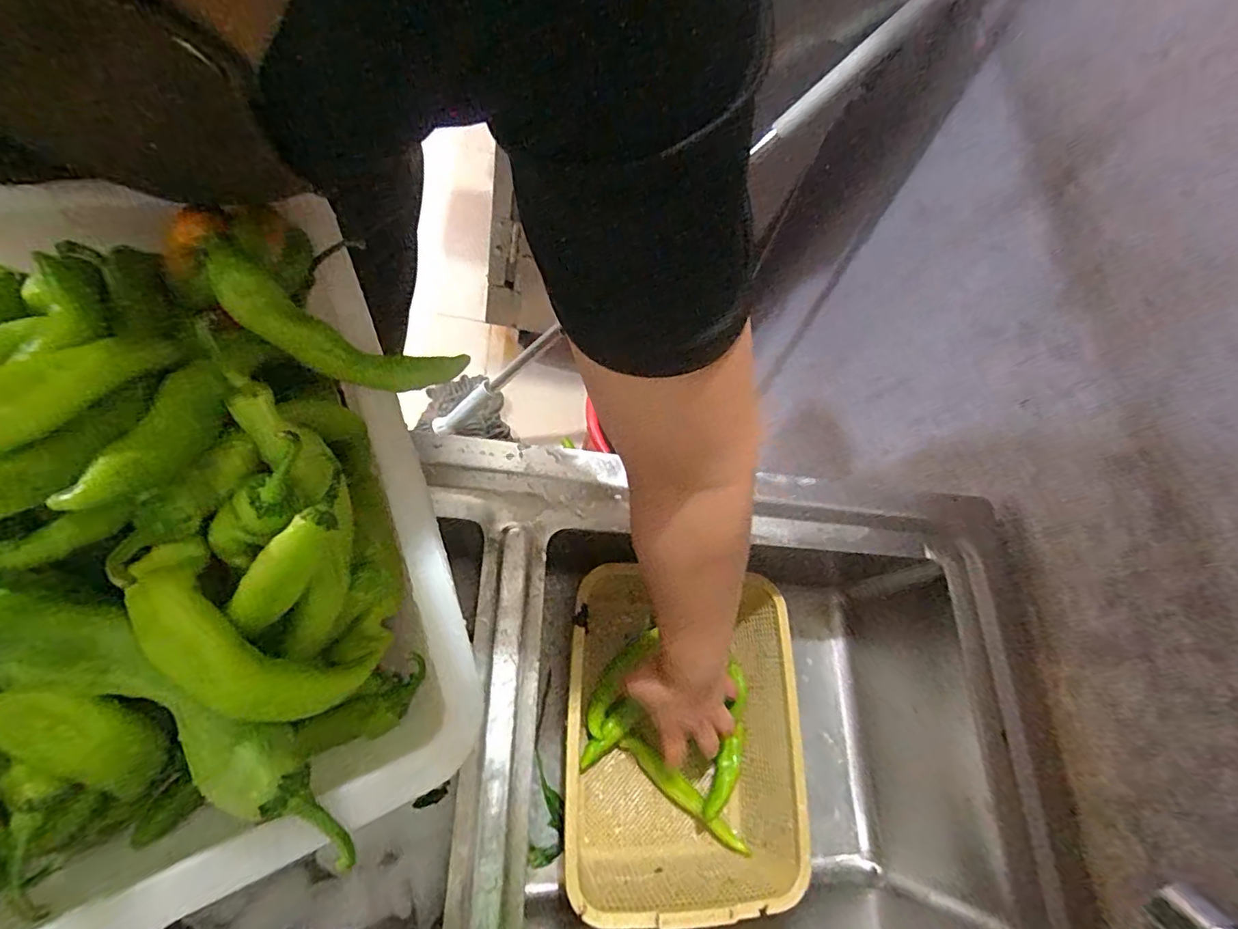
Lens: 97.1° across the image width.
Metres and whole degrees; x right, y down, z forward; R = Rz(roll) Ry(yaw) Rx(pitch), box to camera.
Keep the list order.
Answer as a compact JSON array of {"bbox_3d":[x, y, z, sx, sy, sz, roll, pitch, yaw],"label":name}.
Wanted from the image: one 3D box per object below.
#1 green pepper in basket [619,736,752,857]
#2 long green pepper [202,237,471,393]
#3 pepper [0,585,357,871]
[{"bbox_3d":[0.065,0.330,0.549,0.156,0.024,0.024,42,68,6],"label":"green pepper in basket"},{"bbox_3d":[-0.149,-0.067,0.283,0.119,0.021,0.038,26,57,-23],"label":"long green pepper"},{"bbox_3d":[-0.189,0.100,0.214,0.192,0.037,0.051,43,63,-19],"label":"pepper"}]

